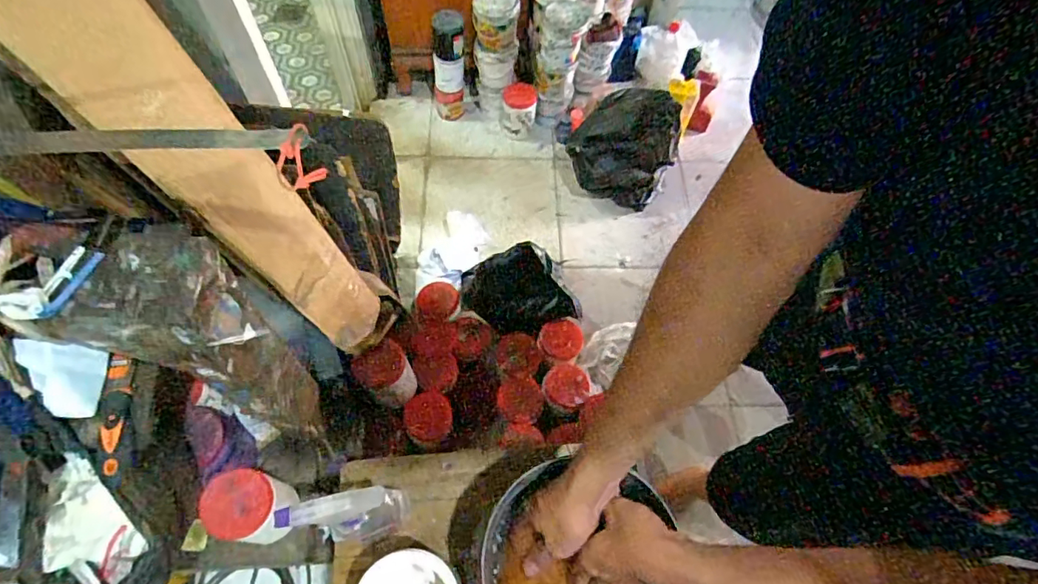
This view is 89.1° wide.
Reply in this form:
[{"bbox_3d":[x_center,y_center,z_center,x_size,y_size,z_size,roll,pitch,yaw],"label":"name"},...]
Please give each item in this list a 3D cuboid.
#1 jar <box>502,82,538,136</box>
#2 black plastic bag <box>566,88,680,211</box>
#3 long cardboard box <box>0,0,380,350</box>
[{"bbox_3d":[0.000,-0.568,1.672,0.106,0.160,0.094,3,61,0],"label":"jar"},{"bbox_3d":[0.300,-0.425,1.577,0.291,0.223,0.279,10,61,4],"label":"black plastic bag"},{"bbox_3d":[-0.431,-0.198,0.713,0.071,0.924,0.160,10,59,24],"label":"long cardboard box"}]

